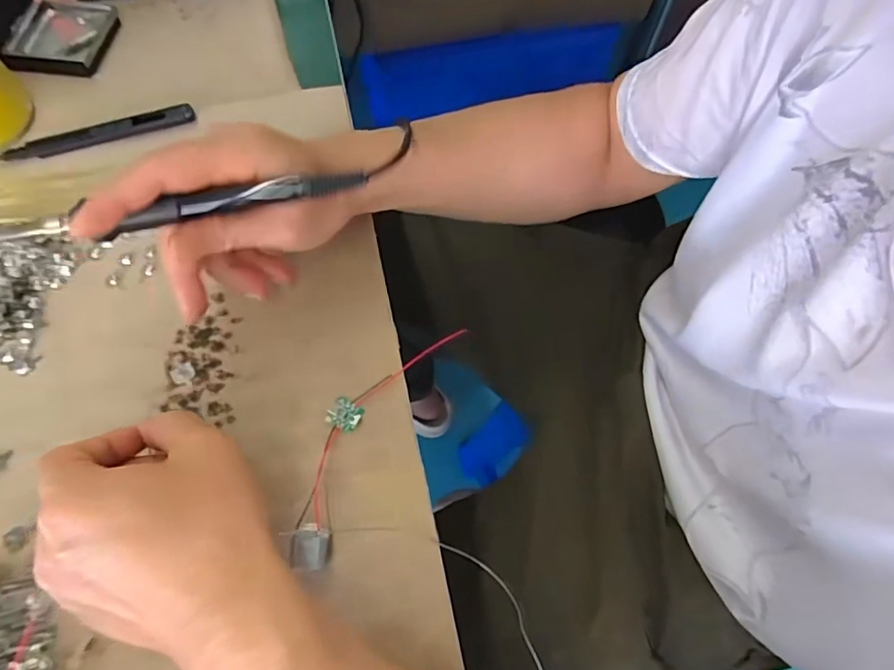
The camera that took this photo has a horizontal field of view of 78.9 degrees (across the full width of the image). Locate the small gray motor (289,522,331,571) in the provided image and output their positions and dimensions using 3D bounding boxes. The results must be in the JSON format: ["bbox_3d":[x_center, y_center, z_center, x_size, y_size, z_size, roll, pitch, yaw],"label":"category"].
[{"bbox_3d":[-0.074,0.115,0.296,0.020,0.017,0.023,-8,65,-6],"label":"small gray motor"}]

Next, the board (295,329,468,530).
[{"bbox_3d":[-0.046,0.044,0.331,0.038,0.010,0.150,31,67,12],"label":"board"}]

